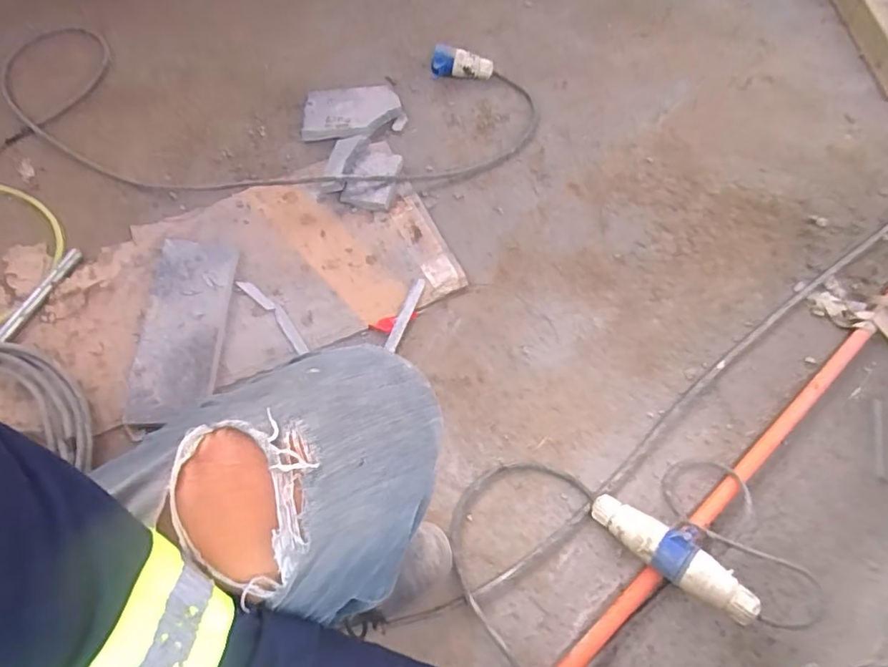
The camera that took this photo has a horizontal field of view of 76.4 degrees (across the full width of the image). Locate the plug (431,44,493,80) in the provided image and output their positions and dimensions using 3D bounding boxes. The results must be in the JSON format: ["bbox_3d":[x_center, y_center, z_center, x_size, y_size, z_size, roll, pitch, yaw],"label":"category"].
[{"bbox_3d":[0.035,-0.517,1.083,0.118,0.048,0.043,1,63,-1],"label":"plug"}]

